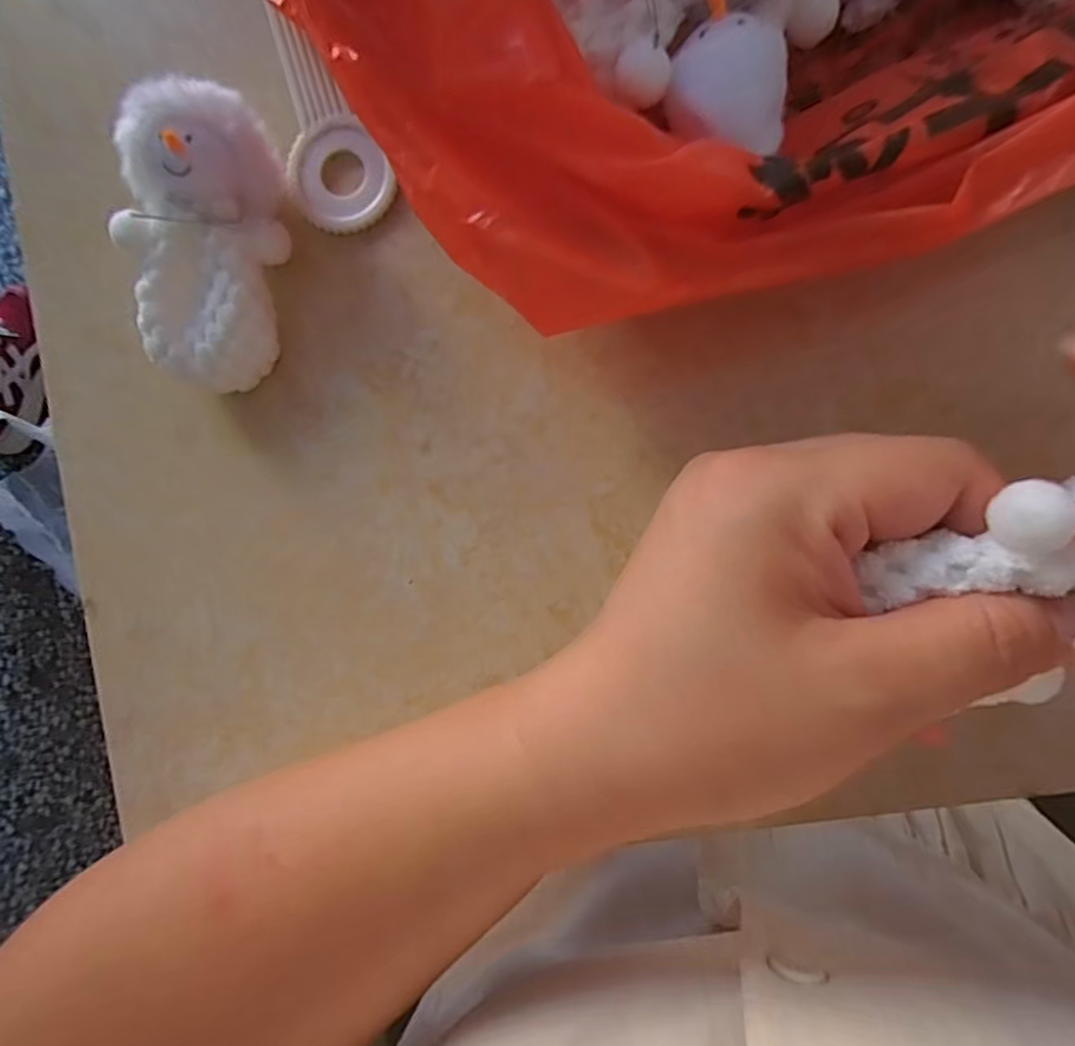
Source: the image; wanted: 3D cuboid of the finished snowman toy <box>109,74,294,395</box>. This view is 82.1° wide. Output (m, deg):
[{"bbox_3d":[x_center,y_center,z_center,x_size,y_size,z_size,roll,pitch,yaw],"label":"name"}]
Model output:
[{"bbox_3d":[-0.102,-0.085,0.189,0.039,0.038,0.081,12,92,9],"label":"finished snowman toy"}]

